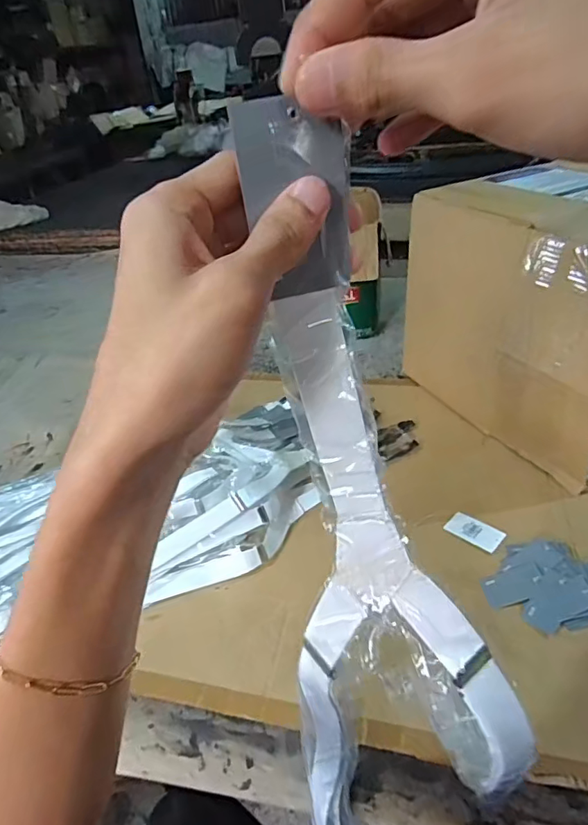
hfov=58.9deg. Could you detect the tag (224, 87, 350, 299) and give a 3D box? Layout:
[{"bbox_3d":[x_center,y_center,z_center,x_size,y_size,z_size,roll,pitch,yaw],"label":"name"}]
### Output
[{"bbox_3d":[0.002,-0.078,0.194,0.037,0.070,0.004,-16,36,-5],"label":"tag"}]

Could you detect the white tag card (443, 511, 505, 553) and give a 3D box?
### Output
[{"bbox_3d":[0.241,0.159,0.696,0.040,0.004,0.073,-36,37,-27],"label":"white tag card"}]

